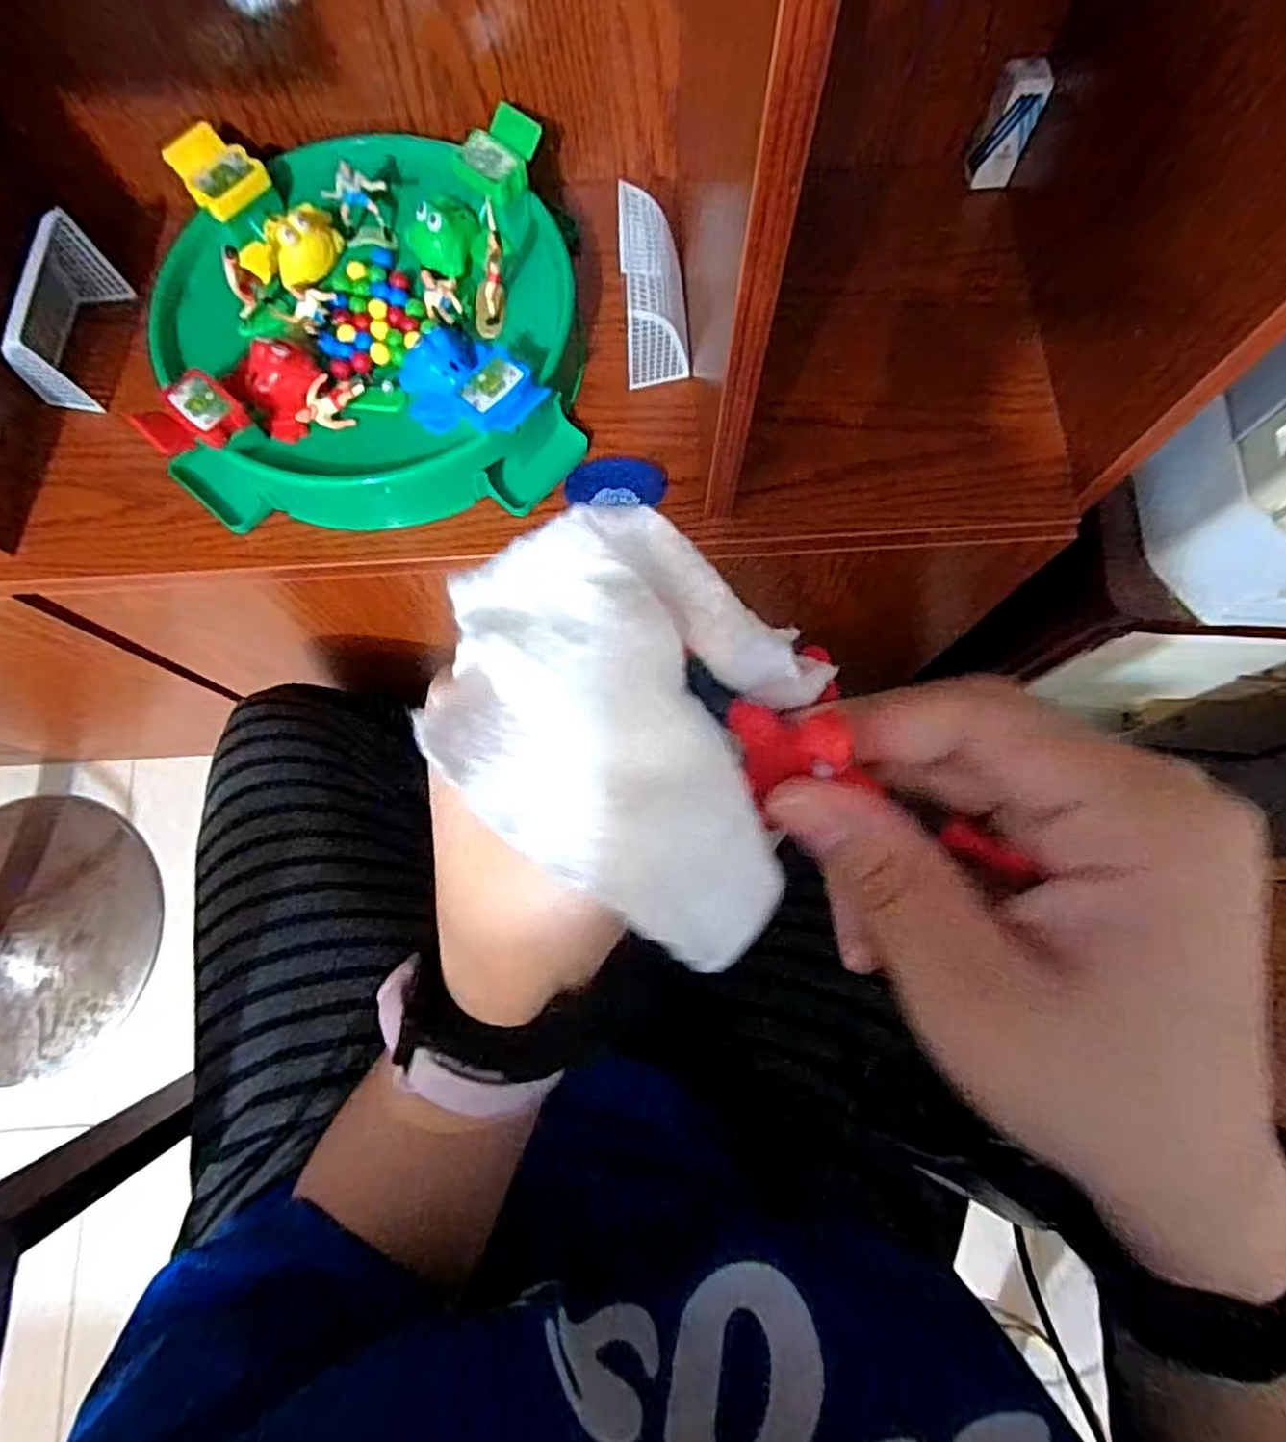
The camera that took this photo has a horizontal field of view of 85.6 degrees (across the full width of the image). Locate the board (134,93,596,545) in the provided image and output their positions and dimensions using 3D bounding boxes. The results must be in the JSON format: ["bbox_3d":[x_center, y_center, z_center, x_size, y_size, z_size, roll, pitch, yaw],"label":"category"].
[{"bbox_3d":[-0.195,-0.291,0.490,0.281,0.059,0.272,-3,77,1],"label":"board"}]

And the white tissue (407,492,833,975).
[{"bbox_3d":[-0.001,-0.002,0.133,0.085,0.020,0.064,42,81,10],"label":"white tissue"}]

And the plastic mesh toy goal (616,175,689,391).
[{"bbox_3d":[0.009,-0.310,0.494,0.045,0.068,0.108,-3,77,1],"label":"plastic mesh toy goal"}]

